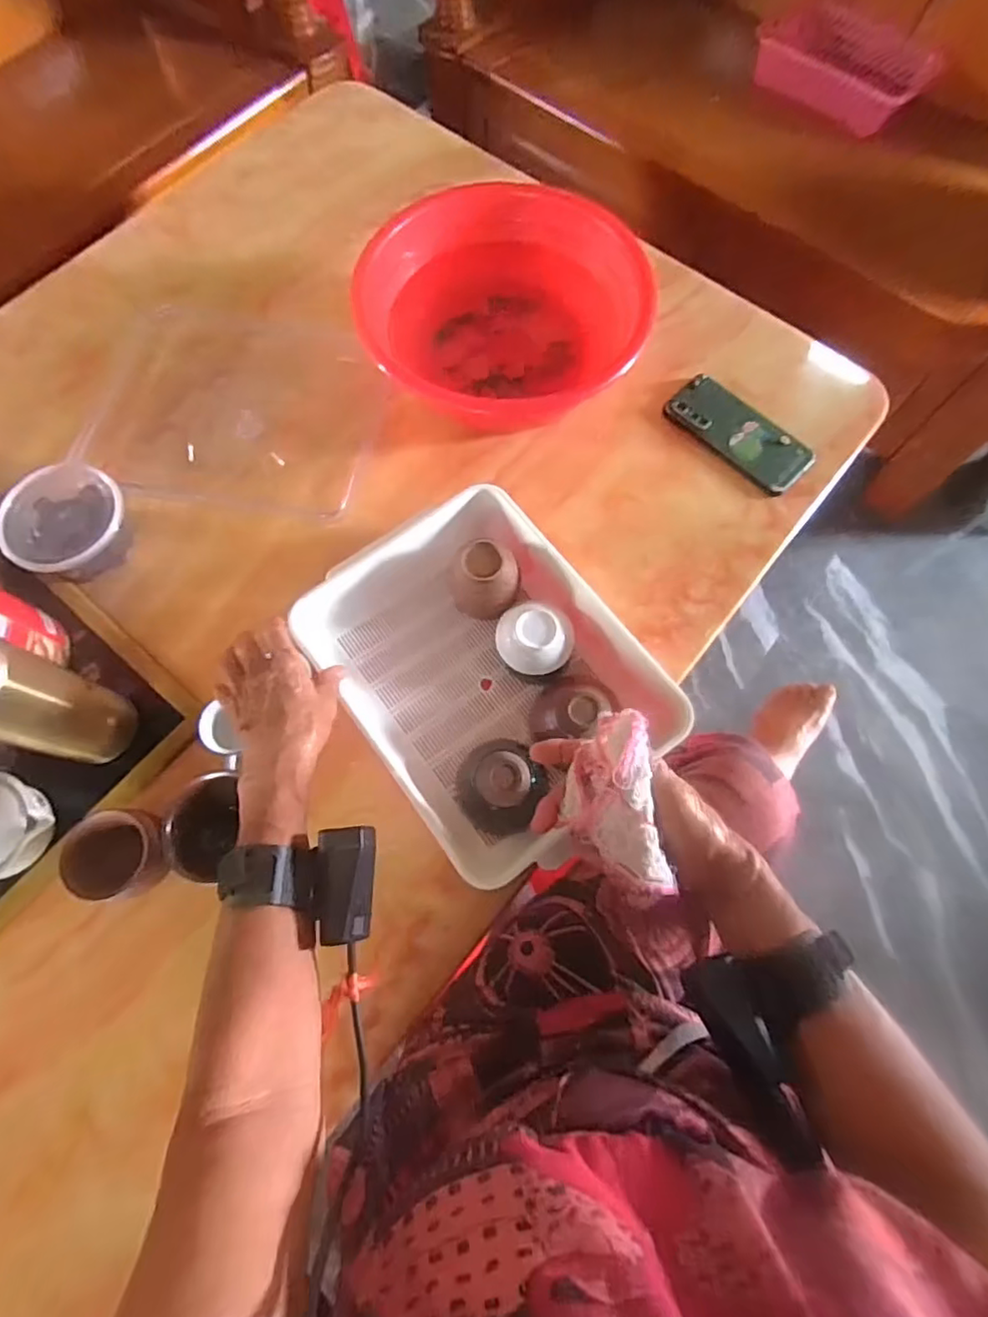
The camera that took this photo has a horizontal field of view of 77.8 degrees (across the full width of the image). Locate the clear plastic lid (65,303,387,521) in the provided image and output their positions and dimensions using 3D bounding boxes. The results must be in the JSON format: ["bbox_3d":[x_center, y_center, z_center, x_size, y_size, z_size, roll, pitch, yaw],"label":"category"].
[{"bbox_3d":[-0.286,-0.292,0.696,0.318,0.022,0.265,9,69,3],"label":"clear plastic lid"}]

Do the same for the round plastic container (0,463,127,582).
[{"bbox_3d":[-0.419,-0.131,0.609,0.108,0.056,0.110,25,73,8],"label":"round plastic container"}]

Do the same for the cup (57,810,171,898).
[{"bbox_3d":[-0.298,0.160,0.501,0.070,0.066,0.063,-14,72,-5],"label":"cup"}]

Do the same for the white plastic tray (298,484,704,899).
[{"bbox_3d":[-0.007,0.013,0.563,0.233,0.072,0.309,-35,75,-11],"label":"white plastic tray"}]

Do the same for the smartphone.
[{"bbox_3d":[0.275,-0.254,0.692,0.165,0.014,0.079,40,76,12],"label":"smartphone"}]

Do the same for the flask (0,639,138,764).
[{"bbox_3d":[-0.364,0.032,0.474,0.057,0.204,0.064,18,72,5],"label":"flask"}]

